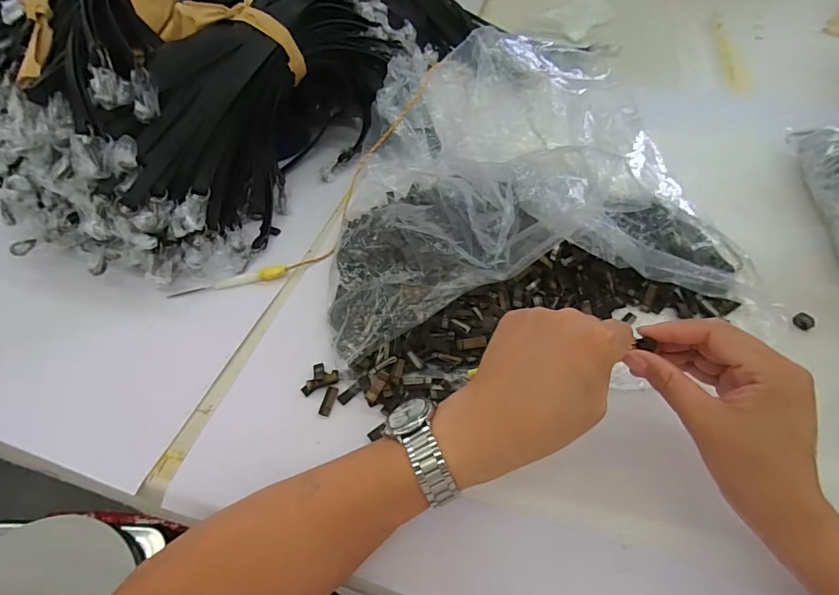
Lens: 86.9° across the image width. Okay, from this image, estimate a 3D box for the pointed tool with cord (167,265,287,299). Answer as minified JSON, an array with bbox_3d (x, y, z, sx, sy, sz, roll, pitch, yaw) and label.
[{"bbox_3d":[-0.217,-0.017,0.503,0.130,0.010,0.011,-13,54,-7],"label":"pointed tool with cord"}]

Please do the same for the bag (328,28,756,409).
[{"bbox_3d":[0.093,-0.128,0.489,0.423,0.133,0.392,-12,54,-6],"label":"bag"}]

